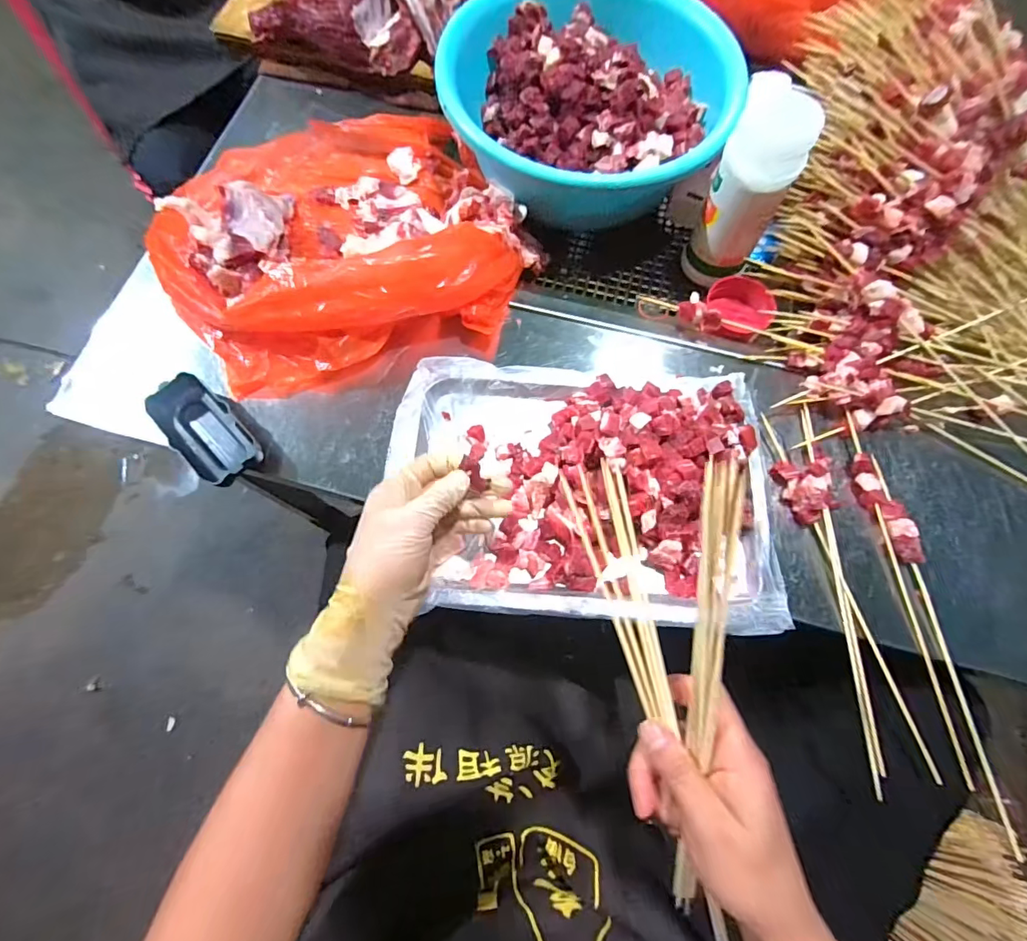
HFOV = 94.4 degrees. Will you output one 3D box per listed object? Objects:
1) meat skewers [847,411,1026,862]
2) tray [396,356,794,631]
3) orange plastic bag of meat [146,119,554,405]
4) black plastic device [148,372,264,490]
[{"bbox_3d":[0.328,0.110,0.377,0.033,0.018,0.321,-9,72,-3],"label":"meat skewers"},{"bbox_3d":[0.055,0.009,0.389,0.313,0.050,0.212,3,72,1],"label":"tray"},{"bbox_3d":[-0.155,-0.242,0.459,0.328,0.089,0.290,-14,72,-4],"label":"orange plastic bag of meat"},{"bbox_3d":[-0.269,-0.035,0.415,0.125,0.028,0.050,42,77,12],"label":"black plastic device"}]

